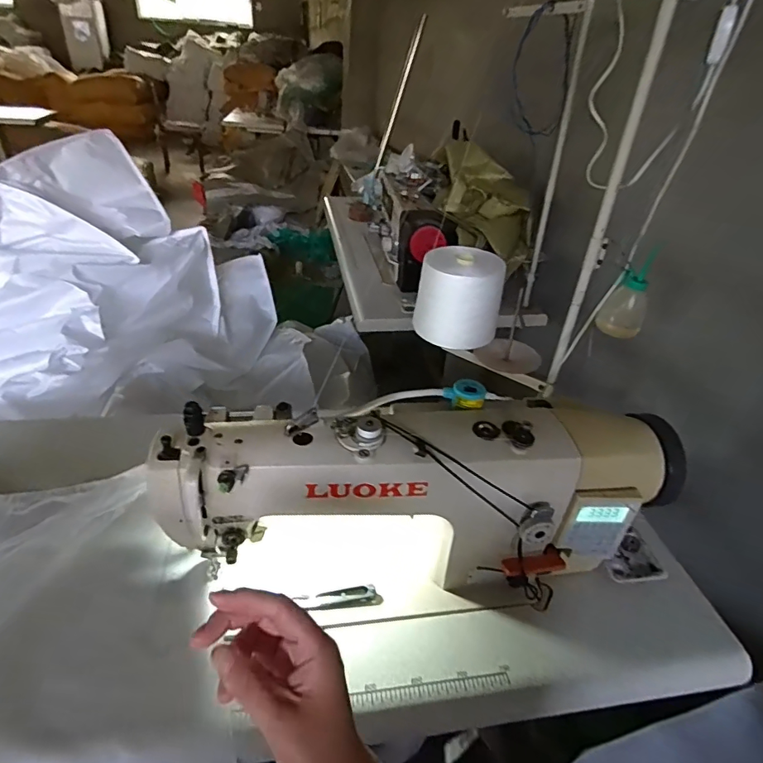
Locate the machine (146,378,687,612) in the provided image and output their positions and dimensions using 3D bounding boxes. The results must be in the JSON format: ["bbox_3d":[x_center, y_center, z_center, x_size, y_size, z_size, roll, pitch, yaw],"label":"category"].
[{"bbox_3d":[0.050,0.132,0.577,0.544,0.225,0.168,-3,35,-11],"label":"machine"}]

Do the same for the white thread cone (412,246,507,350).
[{"bbox_3d":[0.145,-0.157,0.915,0.158,0.159,0.127,10,35,7],"label":"white thread cone"}]

